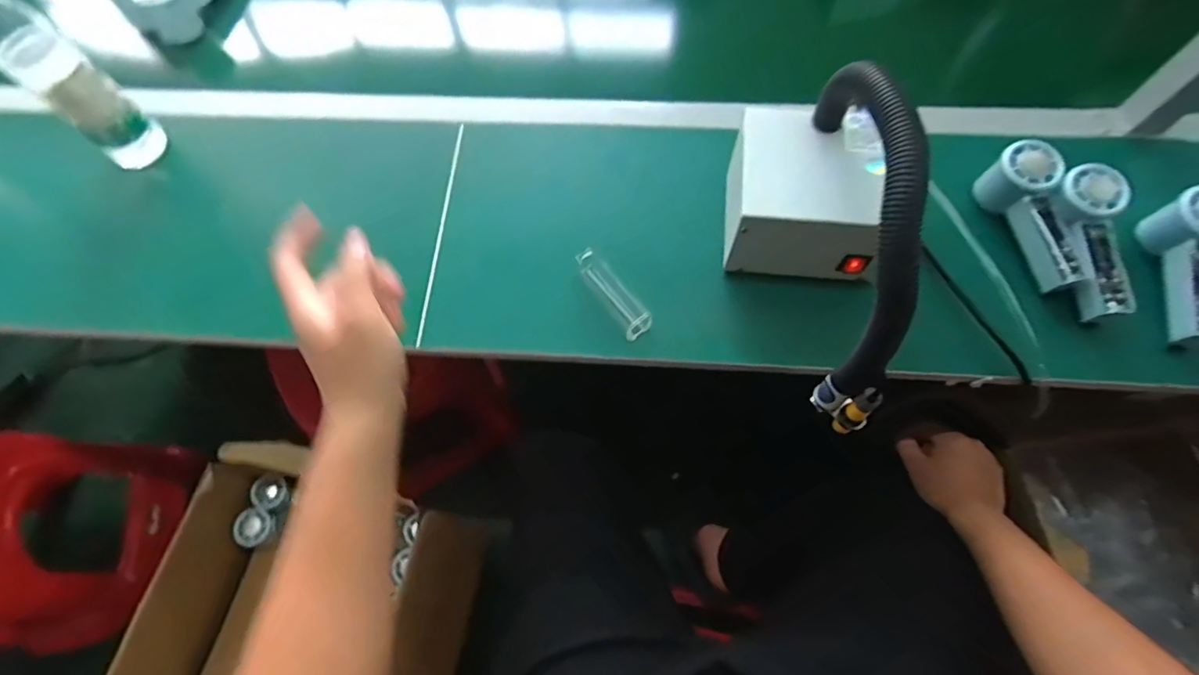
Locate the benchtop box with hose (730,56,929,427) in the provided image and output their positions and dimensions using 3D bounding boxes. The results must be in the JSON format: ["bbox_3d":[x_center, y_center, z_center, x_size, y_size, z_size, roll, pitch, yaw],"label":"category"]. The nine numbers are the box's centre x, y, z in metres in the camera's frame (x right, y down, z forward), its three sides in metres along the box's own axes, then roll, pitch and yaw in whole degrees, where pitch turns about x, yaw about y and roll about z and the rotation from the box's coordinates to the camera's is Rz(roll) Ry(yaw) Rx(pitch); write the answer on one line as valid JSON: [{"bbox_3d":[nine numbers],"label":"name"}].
[{"bbox_3d":[0.189,-0.087,0.468,0.118,0.205,0.275,3,69,4],"label":"benchtop box with hose"}]

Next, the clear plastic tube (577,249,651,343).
[{"bbox_3d":[0.014,-0.046,0.558,0.028,0.030,0.101,-37,86,-11],"label":"clear plastic tube"}]

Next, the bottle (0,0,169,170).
[{"bbox_3d":[-0.567,-0.274,0.578,0.058,0.230,0.065,36,74,15],"label":"bottle"}]

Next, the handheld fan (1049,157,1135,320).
[{"bbox_3d":[0.489,-0.095,0.529,0.054,0.038,0.152,-8,89,-1],"label":"handheld fan"}]

